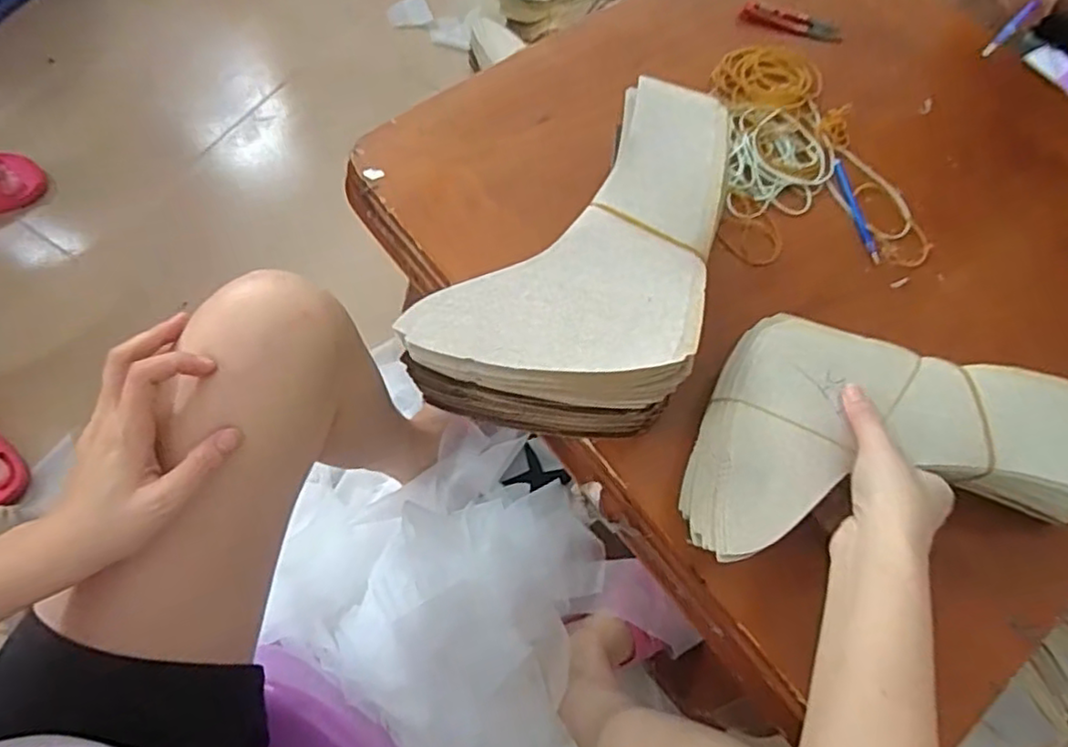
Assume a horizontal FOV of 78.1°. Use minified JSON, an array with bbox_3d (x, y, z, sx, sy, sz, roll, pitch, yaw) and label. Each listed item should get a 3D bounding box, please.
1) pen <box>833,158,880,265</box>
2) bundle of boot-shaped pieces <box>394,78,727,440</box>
[{"bbox_3d":[0.279,-0.142,0.572,0.010,0.004,0.105,-8,67,-7],"label":"pen"},{"bbox_3d":[0.059,-0.069,0.462,0.155,0.098,0.279,39,70,12],"label":"bundle of boot-shaped pieces"}]

